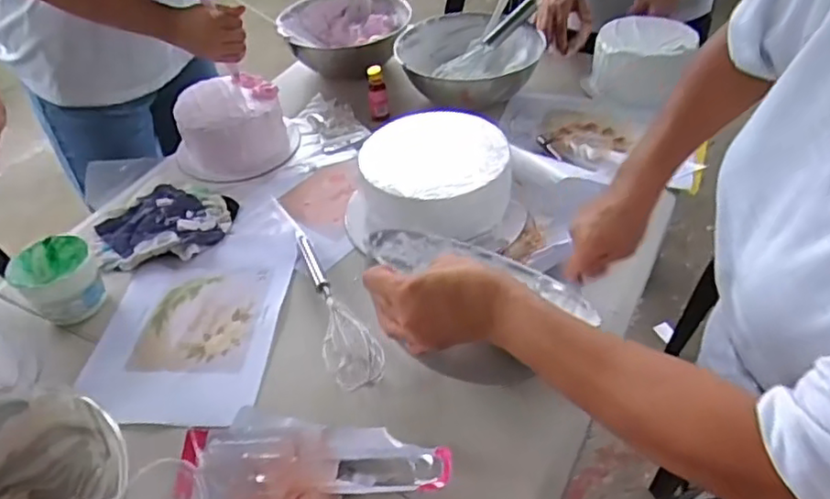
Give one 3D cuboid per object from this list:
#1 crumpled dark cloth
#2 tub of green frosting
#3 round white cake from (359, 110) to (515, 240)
[{"bbox_3d":[-0.356,-0.044,0.914,0.184,0.021,0.170,-8,44,-2],"label":"crumpled dark cloth"},{"bbox_3d":[-0.434,0.042,0.785,0.090,0.075,0.097,-29,48,-22],"label":"tub of green frosting"},{"bbox_3d":[0.031,-0.109,0.895,0.198,0.087,0.206,-3,44,3],"label":"round white cake"}]

